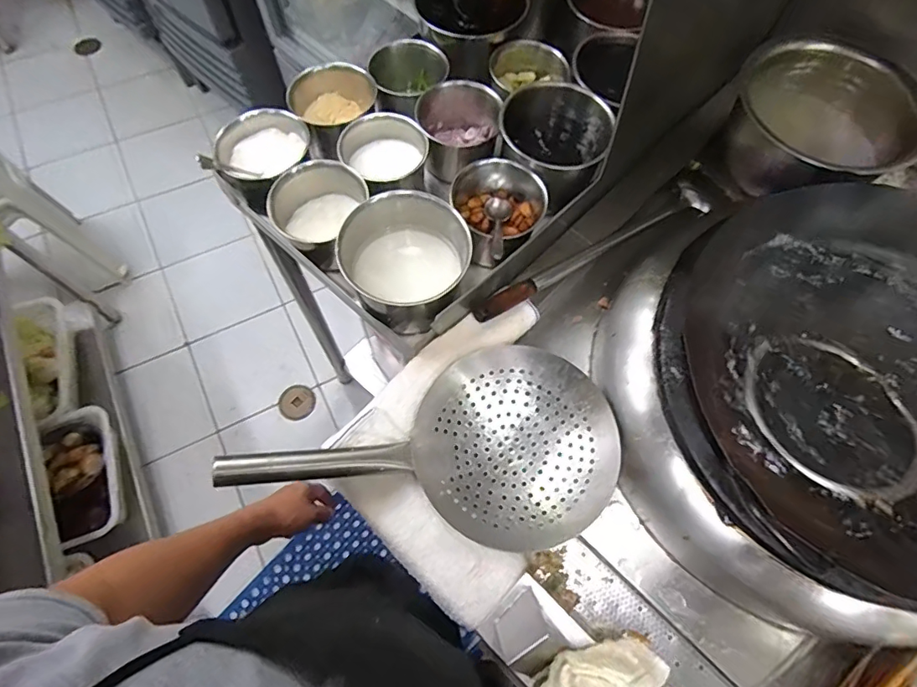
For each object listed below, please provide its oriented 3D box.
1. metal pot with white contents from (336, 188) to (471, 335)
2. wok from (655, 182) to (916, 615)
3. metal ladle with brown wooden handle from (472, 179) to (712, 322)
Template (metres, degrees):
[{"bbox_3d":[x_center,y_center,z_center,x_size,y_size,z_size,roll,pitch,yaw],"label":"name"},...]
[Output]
[{"bbox_3d":[-0.068,-0.099,0.632,0.142,0.128,0.141,1,66,-1],"label":"metal pot with white contents"},{"bbox_3d":[0.449,0.031,0.532,0.427,0.093,0.416,-5,67,-4],"label":"wok"},{"bbox_3d":[0.198,-0.129,0.700,0.417,0.047,0.056,-31,71,-14],"label":"metal ladle with brown wooden handle"}]

